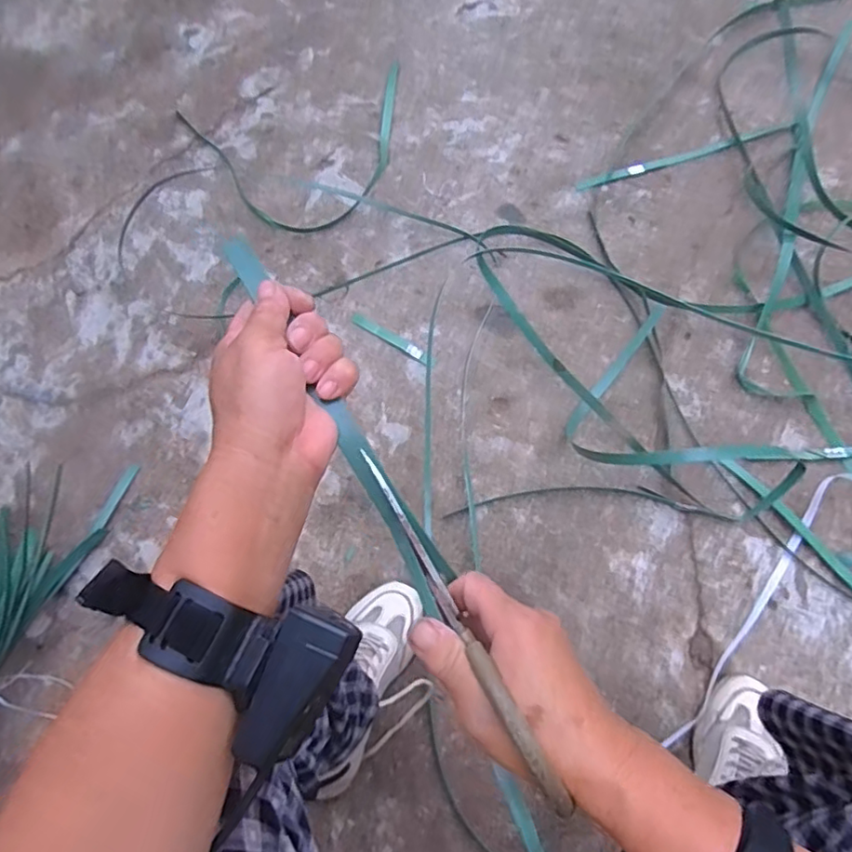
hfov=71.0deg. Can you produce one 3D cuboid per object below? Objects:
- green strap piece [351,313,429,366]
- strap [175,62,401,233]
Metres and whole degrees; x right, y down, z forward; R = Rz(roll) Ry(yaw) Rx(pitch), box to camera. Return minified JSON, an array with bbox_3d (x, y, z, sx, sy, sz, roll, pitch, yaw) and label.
[{"bbox_3d":[-0.049,-0.132,0.914,0.154,0.004,0.020,32,69,18],"label":"green strap piece"},{"bbox_3d":[-0.222,-0.490,1.063,0.419,0.015,0.342,-14,70,-3],"label":"strap"}]

